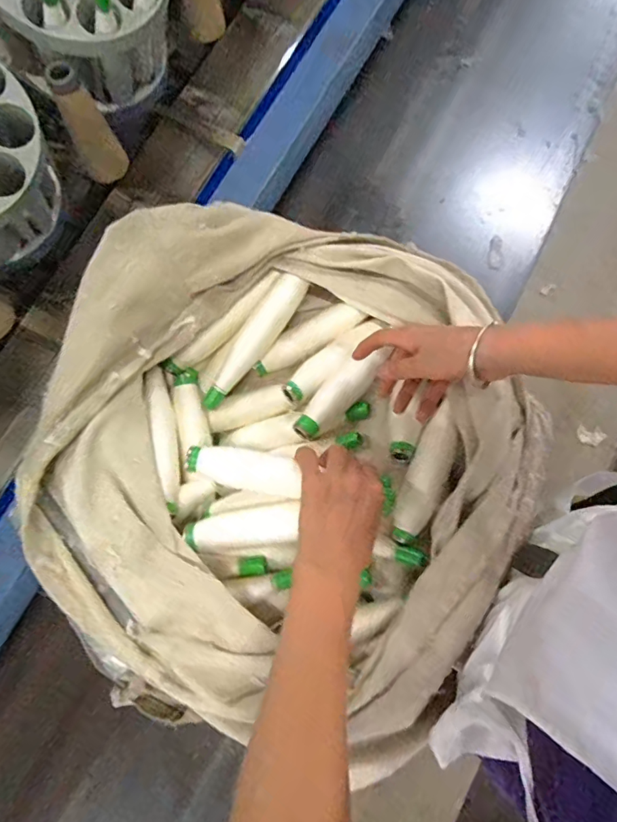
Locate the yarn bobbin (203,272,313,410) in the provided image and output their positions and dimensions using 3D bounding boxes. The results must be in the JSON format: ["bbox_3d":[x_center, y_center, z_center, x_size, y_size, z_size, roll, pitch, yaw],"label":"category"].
[{"bbox_3d":[-0.063,-0.079,0.548,0.036,0.031,0.168,38,98,8],"label":"yarn bobbin"}]

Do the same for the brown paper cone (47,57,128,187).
[{"bbox_3d":[-0.311,-0.395,0.689,0.062,0.141,0.060,-35,80,-6],"label":"brown paper cone"}]

